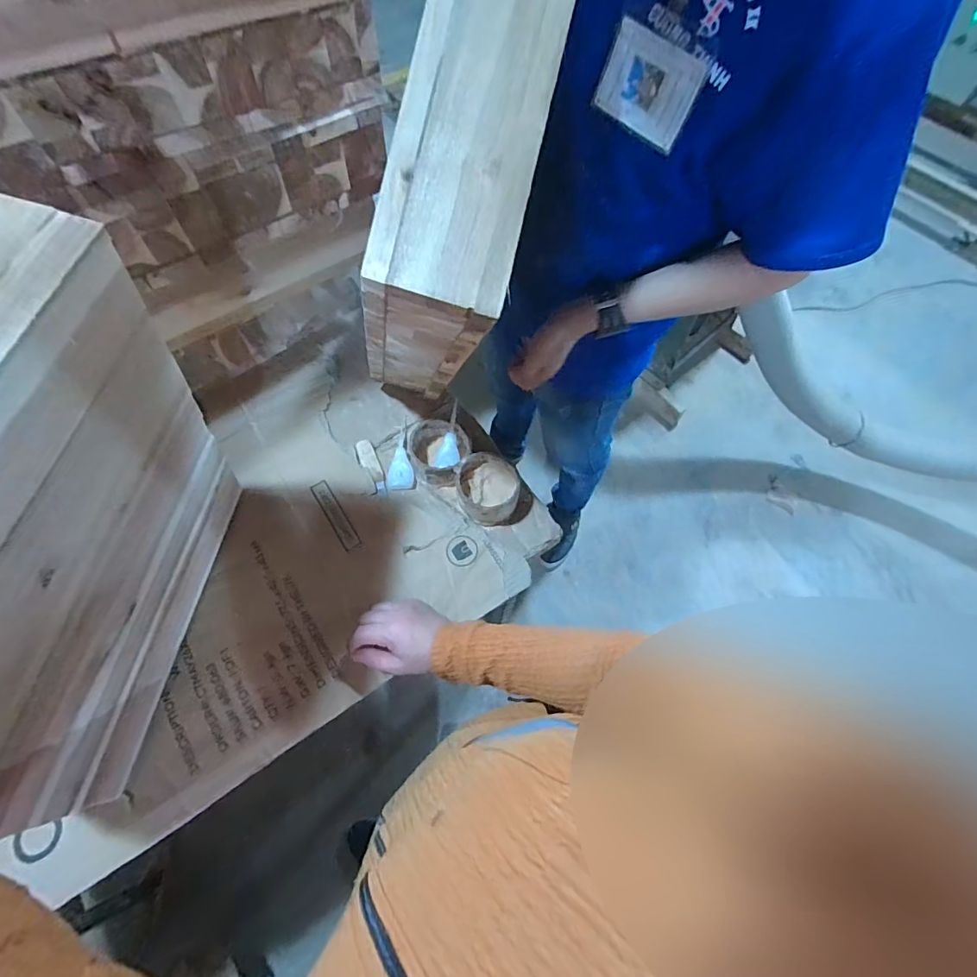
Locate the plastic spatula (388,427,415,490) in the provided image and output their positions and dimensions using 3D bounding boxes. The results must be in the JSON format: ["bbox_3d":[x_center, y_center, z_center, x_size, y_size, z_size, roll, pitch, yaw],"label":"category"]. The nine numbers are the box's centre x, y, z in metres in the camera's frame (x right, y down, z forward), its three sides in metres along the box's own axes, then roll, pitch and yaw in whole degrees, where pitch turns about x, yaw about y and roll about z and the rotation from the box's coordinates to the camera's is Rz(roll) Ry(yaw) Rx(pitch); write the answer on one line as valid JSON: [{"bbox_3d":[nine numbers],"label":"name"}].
[{"bbox_3d":[-0.127,-0.043,0.679,0.035,0.015,0.093,-9,65,-7],"label":"plastic spatula"}]

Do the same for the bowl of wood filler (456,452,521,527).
[{"bbox_3d":[0.000,0.000,0.636,0.079,0.045,0.091,0,64,-3],"label":"bowl of wood filler"}]

